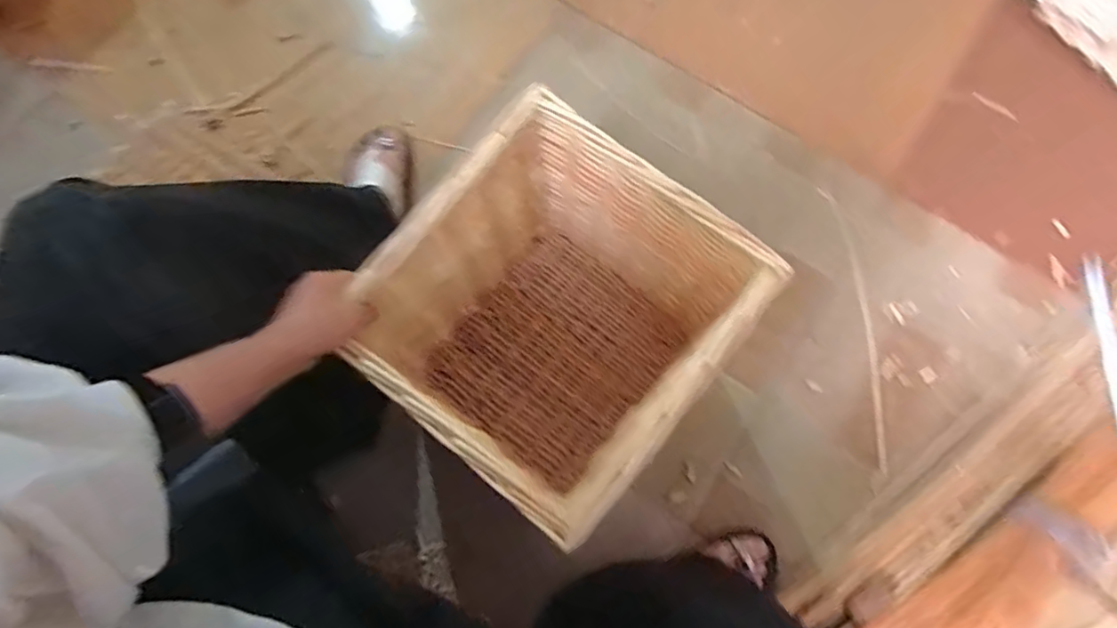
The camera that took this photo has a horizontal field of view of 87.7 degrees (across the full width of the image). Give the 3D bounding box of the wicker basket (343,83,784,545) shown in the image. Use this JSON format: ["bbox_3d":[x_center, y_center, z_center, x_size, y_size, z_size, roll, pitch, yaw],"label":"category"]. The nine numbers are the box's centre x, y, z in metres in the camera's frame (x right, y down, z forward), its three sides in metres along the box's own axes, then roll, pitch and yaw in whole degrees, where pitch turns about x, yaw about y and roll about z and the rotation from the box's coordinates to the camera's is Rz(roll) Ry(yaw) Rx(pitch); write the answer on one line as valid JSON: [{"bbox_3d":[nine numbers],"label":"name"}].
[{"bbox_3d":[-0.002,0.028,0.661,0.293,0.309,0.312,38,77,11],"label":"wicker basket"}]

